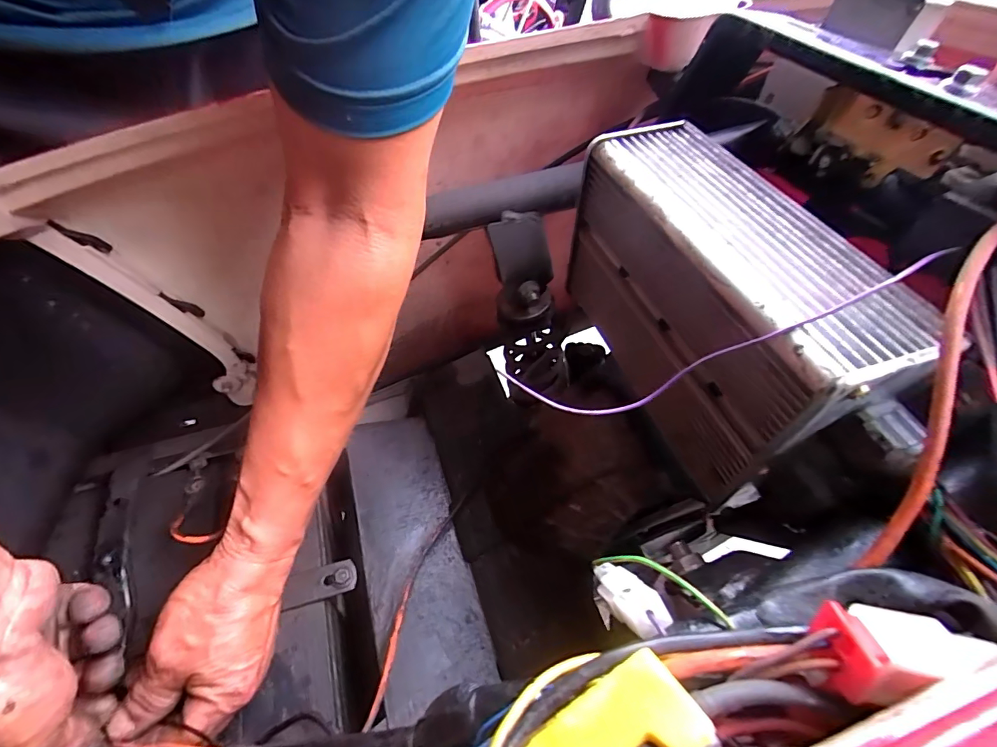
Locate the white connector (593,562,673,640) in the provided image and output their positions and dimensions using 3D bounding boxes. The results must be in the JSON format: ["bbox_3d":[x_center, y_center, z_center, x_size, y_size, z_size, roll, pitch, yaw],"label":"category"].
[{"bbox_3d":[0.041,0.073,0.150,0.010,0.044,0.012,-12,91,-14],"label":"white connector"}]

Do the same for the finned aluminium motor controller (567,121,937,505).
[{"bbox_3d":[0.097,-0.031,0.222,0.061,0.102,0.167,-10,51,-13],"label":"finned aluminium motor controller"}]

